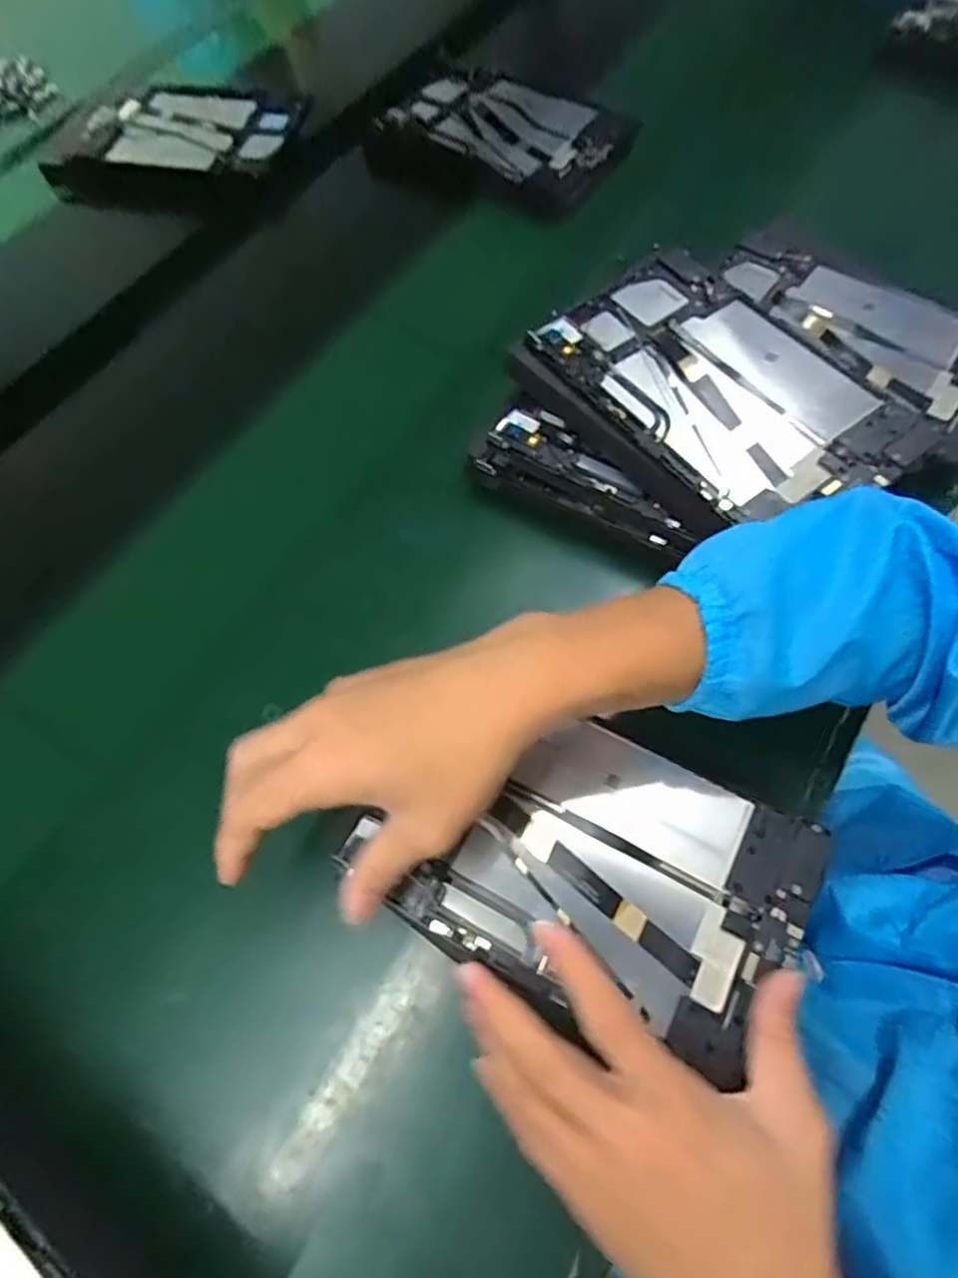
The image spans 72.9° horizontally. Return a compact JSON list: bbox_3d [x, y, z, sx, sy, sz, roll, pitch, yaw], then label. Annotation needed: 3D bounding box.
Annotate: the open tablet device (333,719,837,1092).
[{"bbox_3d":[0.056,0.122,0.363,0.232,0.014,0.146,24,68,14],"label":"open tablet device"}]

